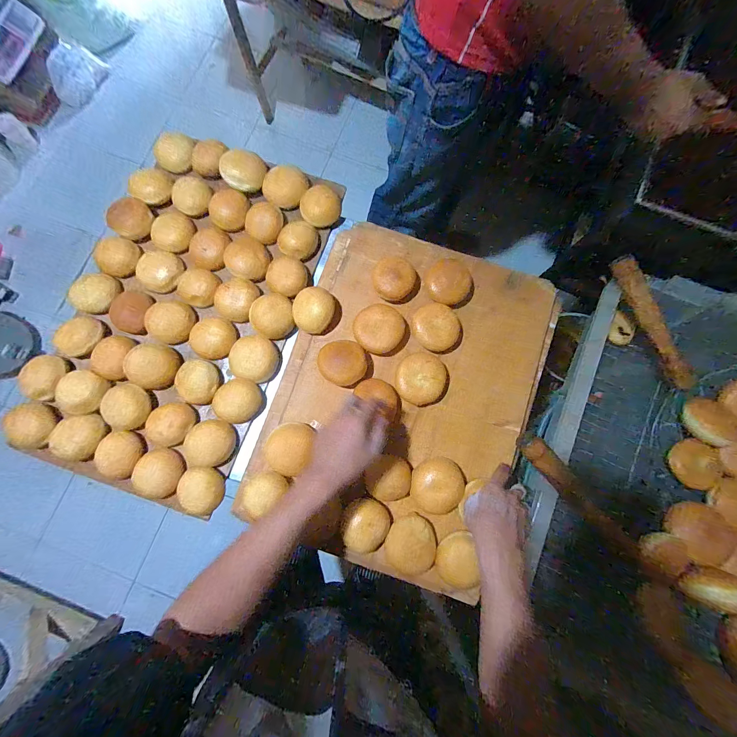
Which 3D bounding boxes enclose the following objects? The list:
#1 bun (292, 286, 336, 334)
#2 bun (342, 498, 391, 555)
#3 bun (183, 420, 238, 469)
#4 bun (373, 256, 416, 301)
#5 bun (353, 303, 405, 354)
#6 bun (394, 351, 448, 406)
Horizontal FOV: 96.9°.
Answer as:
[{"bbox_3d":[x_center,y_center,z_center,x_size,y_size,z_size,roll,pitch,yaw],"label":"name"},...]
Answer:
[{"bbox_3d":[-0.101,-0.108,0.616,0.083,0.060,0.094,37,80,5],"label":"bun"},{"bbox_3d":[-0.003,0.263,0.545,0.077,0.035,0.086,15,80,1],"label":"bun"},{"bbox_3d":[-0.287,0.135,0.590,0.080,0.032,0.085,14,79,1],"label":"bun"},{"bbox_3d":[0.047,-0.169,0.625,0.081,0.038,0.080,0,80,-1],"label":"bun"},{"bbox_3d":[0.019,-0.071,0.607,0.087,0.051,0.086,0,80,-1],"label":"bun"},{"bbox_3d":[0.096,0.020,0.602,0.088,0.049,0.095,0,80,-1],"label":"bun"}]

